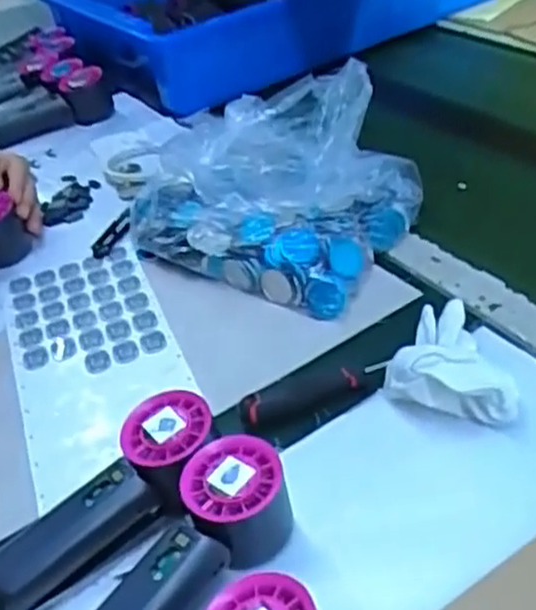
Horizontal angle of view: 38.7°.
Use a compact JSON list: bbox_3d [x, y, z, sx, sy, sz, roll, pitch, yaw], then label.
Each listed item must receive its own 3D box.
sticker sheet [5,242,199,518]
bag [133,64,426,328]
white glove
[{"bbox_3d":[-0.142,0.036,0.620,0.125,0.009,0.272,-19,38,-12],"label":"sticker sheet"},{"bbox_3d":[0.002,-0.111,0.687,0.247,0.114,0.200,18,44,32],"label":"bag"},{"bbox_3d":[0.121,0.034,0.514,0.081,0.049,0.104,0,37,12],"label":"white glove"}]

